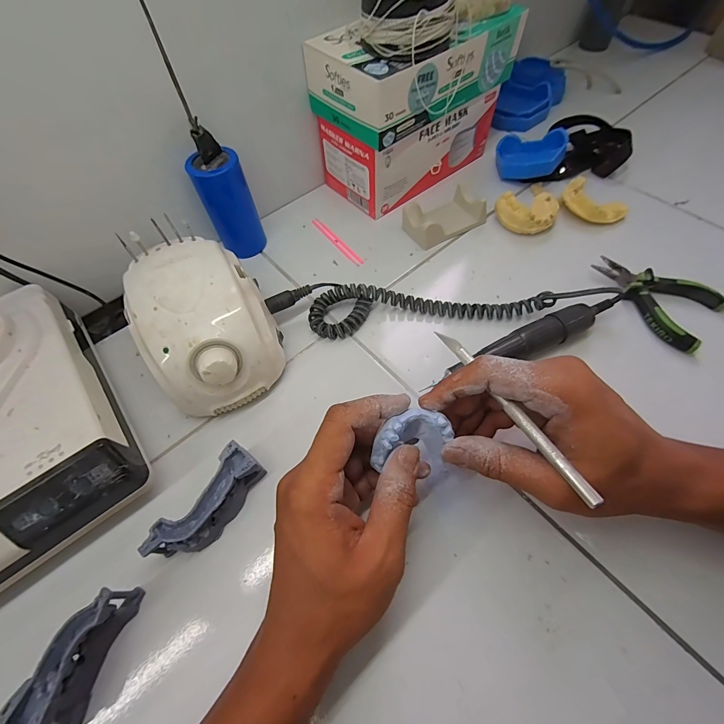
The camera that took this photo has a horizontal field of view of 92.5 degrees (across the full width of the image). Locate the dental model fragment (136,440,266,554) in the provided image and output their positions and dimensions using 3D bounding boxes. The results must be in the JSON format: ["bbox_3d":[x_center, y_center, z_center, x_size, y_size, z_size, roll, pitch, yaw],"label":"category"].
[{"bbox_3d":[-0.111,0.106,0.257,0.029,0.034,0.086,32,66,18],"label":"dental model fragment"}]

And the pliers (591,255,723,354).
[{"bbox_3d":[0.280,-0.064,0.338,0.109,0.017,0.073,39,69,21],"label":"pliers"}]

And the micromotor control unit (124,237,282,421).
[{"bbox_3d":[-0.132,-0.031,0.305,0.100,0.084,0.133,-26,63,-12],"label":"micromotor control unit"}]

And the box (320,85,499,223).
[{"bbox_3d":[0.059,-0.272,0.428,0.196,0.086,0.103,-36,65,-17],"label":"box"}]

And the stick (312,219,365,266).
[{"bbox_3d":[-0.030,-0.143,0.407,0.010,0.004,0.091,-34,64,-16],"label":"stick"}]

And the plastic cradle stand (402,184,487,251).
[{"bbox_3d":[0.091,-0.167,0.395,0.084,0.033,0.052,-29,63,-14],"label":"plastic cradle stand"}]

